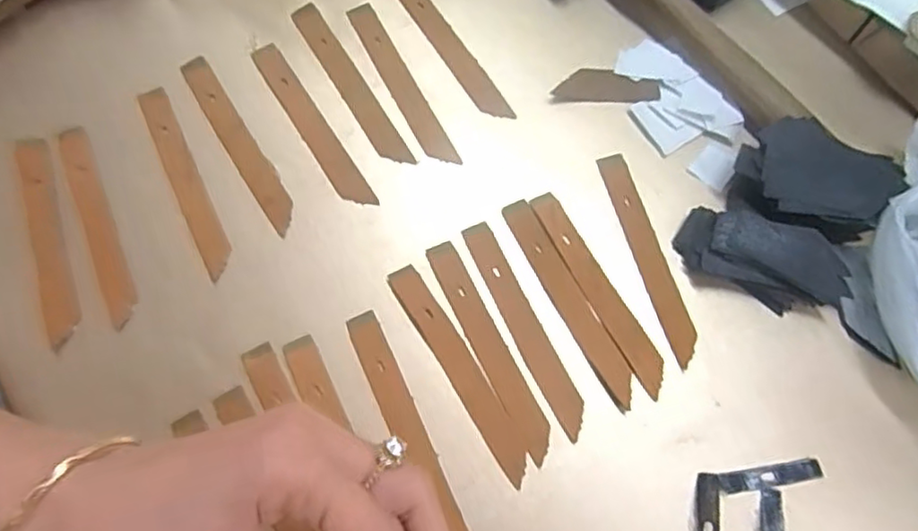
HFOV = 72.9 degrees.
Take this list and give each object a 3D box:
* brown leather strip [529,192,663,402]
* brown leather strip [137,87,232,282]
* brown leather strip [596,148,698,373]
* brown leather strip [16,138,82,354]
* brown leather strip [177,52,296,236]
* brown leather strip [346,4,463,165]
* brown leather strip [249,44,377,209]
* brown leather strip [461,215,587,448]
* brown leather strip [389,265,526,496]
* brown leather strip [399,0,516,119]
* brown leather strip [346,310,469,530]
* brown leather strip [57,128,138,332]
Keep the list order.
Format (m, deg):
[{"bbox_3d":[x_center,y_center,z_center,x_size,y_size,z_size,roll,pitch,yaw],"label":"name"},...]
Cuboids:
[{"bbox_3d":[0.077,0.012,0.340,0.018,0.004,0.123,-27,74,-10],"label":"brown leather strip"},{"bbox_3d":[-0.158,-0.050,0.358,0.018,0.005,0.123,-26,76,-6],"label":"brown leather strip"},{"bbox_3d":[0.107,-0.006,0.350,0.016,0.005,0.124,-15,73,-6],"label":"brown leather strip"},{"bbox_3d":[-0.230,-0.015,0.346,0.020,0.006,0.124,-19,73,-7],"label":"brown leather strip"},{"bbox_3d":[-0.129,-0.073,0.363,0.016,0.004,0.123,-32,75,-11],"label":"brown leather strip"},{"bbox_3d":[-0.034,-0.111,0.380,0.018,0.004,0.119,-27,76,-8],"label":"brown leather strip"},{"bbox_3d":[-0.088,-0.083,0.369,0.017,0.004,0.121,-32,78,-9],"label":"brown leather strip"},{"bbox_3d":[0.035,0.032,0.335,0.016,0.004,0.123,-24,74,-9],"label":"brown leather strip"},{"bbox_3d":[0.001,0.053,0.325,0.018,0.004,0.125,-30,75,-11],"label":"brown leather strip"},{"bbox_3d":[-0.007,-0.139,0.391,0.016,0.004,0.122,-32,75,-11],"label":"brown leather strip"},{"bbox_3d":[-0.028,0.082,0.316,0.018,0.004,0.125,-23,74,-9],"label":"brown leather strip"},{"bbox_3d":[-0.203,-0.024,0.348,0.017,0.004,0.124,-23,74,-9],"label":"brown leather strip"}]

